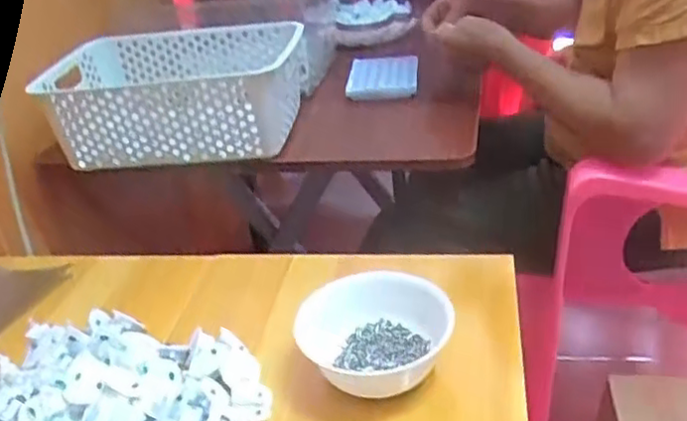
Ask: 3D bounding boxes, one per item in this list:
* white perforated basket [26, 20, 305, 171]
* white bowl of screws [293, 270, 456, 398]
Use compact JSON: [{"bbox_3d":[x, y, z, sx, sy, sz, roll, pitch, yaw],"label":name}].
[{"bbox_3d":[-0.209,-0.154,0.874,0.303,0.102,0.212,-1,31,9],"label":"white perforated basket"},{"bbox_3d":[0.023,0.096,0.518,0.118,0.060,0.091,8,33,24],"label":"white bowl of screws"}]

